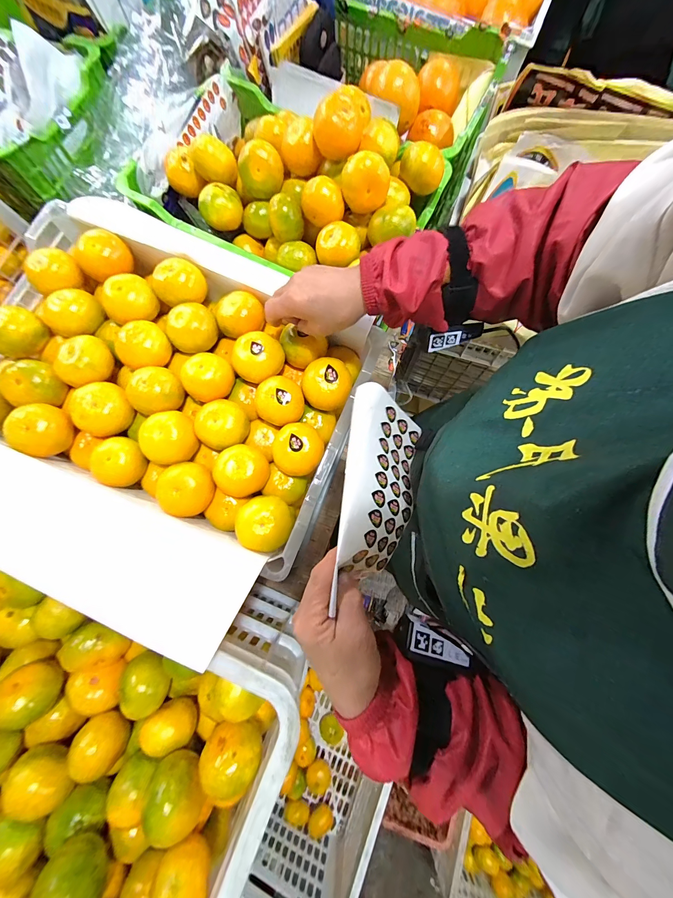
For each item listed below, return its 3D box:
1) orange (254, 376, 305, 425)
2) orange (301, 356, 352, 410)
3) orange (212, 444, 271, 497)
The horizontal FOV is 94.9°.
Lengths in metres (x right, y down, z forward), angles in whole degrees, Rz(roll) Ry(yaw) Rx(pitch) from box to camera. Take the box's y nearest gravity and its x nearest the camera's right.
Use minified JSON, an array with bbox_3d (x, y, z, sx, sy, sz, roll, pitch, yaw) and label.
[{"bbox_3d":[-0.076,-0.064,0.415,0.064,0.047,0.059,0,77,1],"label":"orange"},{"bbox_3d":[-0.012,-0.085,0.420,0.064,0.055,0.060,0,77,1],"label":"orange"},{"bbox_3d":[-0.122,0.029,0.400,0.060,0.050,0.064,0,77,1],"label":"orange"}]

